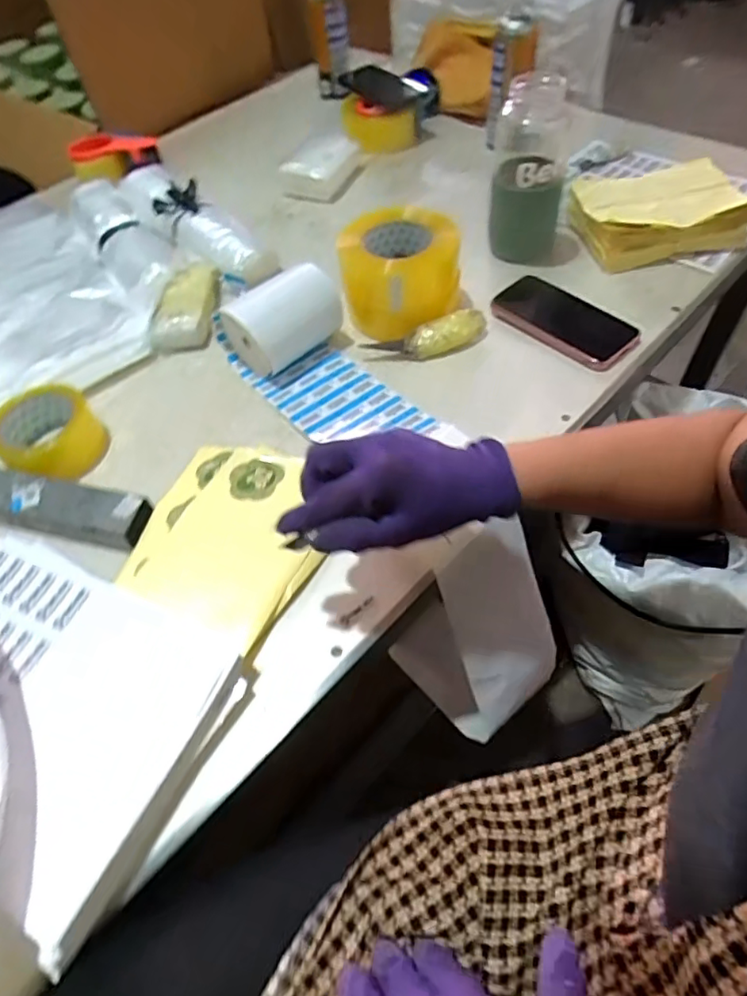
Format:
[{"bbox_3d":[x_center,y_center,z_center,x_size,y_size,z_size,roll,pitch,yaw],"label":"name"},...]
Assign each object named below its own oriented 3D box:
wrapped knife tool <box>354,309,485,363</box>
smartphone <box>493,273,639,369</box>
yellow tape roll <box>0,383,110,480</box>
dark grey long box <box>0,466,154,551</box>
[{"bbox_3d":[0.063,-0.185,0.660,0.144,0.039,0.031,-15,54,-5],"label":"wrapped knife tool"},{"bbox_3d":[0.220,-0.208,0.672,0.084,0.017,0.167,-42,64,-14],"label":"smartphone"},{"bbox_3d":[-0.344,-0.068,0.609,0.099,0.062,0.099,-3,54,4],"label":"yellow tape roll"},{"bbox_3d":[-0.314,0.006,0.560,0.202,0.028,0.052,11,56,13],"label":"dark grey long box"}]

